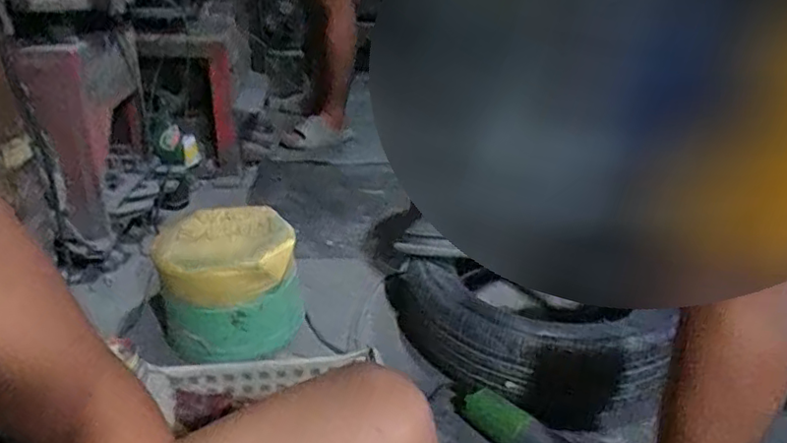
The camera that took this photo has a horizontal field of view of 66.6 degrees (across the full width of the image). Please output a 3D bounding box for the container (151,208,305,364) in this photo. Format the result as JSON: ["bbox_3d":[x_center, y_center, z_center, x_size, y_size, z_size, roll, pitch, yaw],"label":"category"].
[{"bbox_3d":[-0.297,0.108,1.085,0.221,0.173,0.215,-7,27,-17],"label":"container"}]

